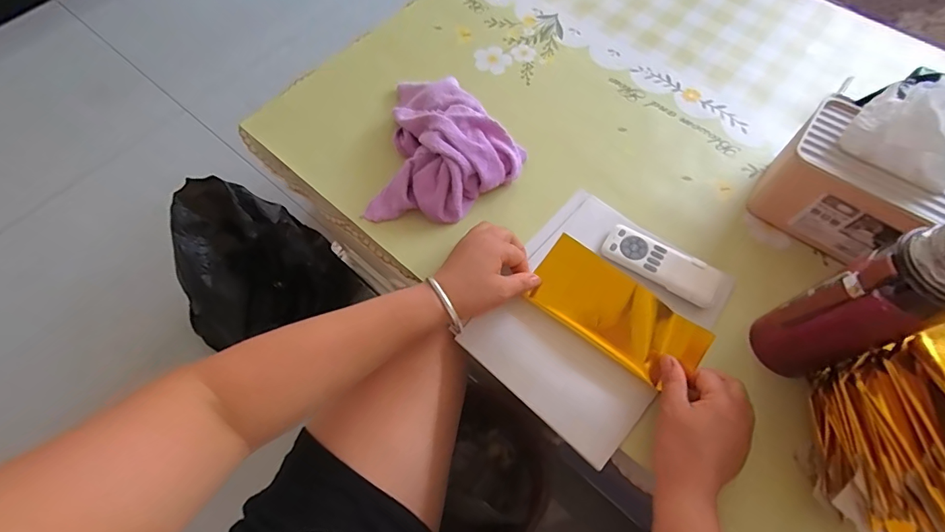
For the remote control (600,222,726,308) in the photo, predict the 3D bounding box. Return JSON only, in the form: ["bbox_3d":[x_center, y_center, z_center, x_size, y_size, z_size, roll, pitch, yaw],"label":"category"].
[{"bbox_3d":[0.209,-0.003,0.498,0.125,0.009,0.046,30,69,14],"label":"remote control"}]

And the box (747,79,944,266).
[{"bbox_3d":[0.414,-0.091,0.469,0.166,0.160,0.116,38,71,17],"label":"box"}]

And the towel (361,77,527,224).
[{"bbox_3d":[-0.028,-0.146,0.553,0.180,0.064,0.204,9,65,5],"label":"towel"}]

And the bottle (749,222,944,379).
[{"bbox_3d":[0.310,0.040,0.365,0.053,0.220,0.064,-19,66,-8],"label":"bottle"}]

